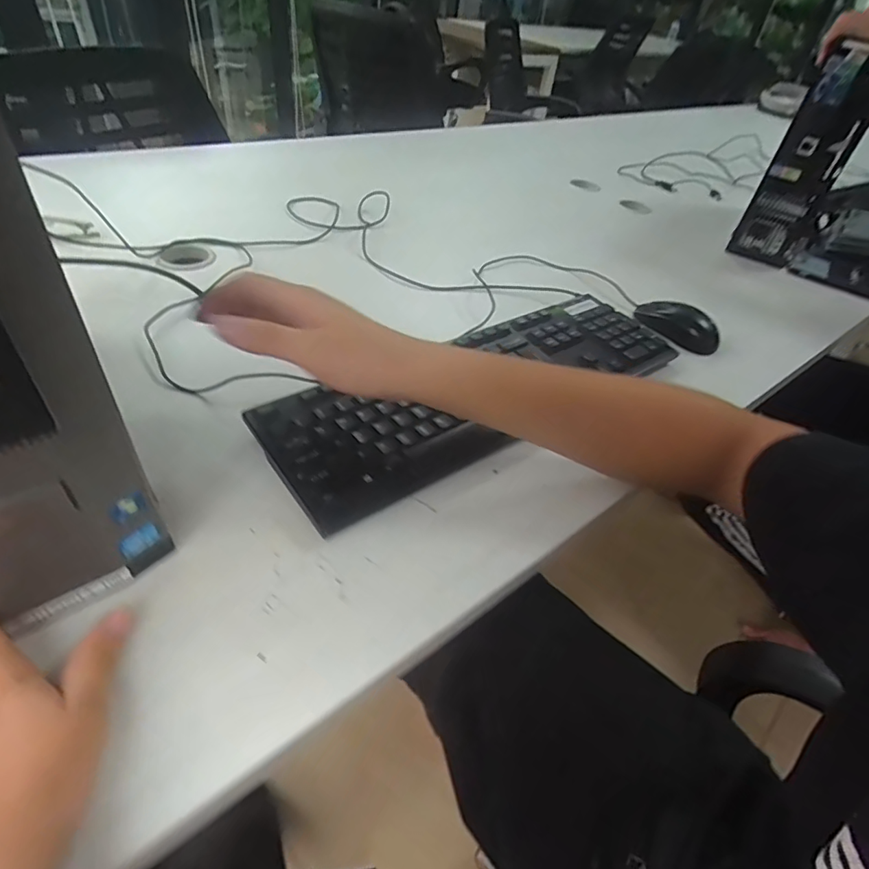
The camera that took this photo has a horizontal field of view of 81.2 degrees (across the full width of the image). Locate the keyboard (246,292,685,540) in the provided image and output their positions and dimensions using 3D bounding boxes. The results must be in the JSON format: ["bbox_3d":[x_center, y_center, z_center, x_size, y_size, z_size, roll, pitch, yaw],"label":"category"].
[{"bbox_3d":[0.057,-0.049,0.490,0.437,0.034,0.126,-25,51,-31],"label":"keyboard"}]

